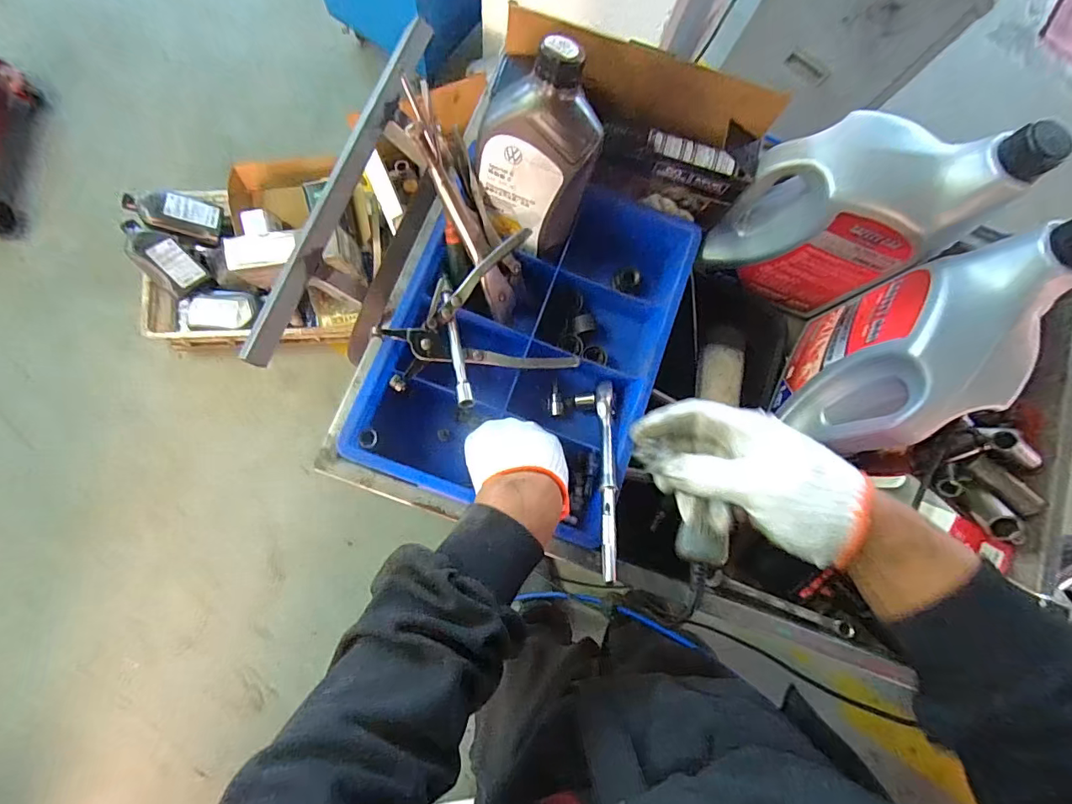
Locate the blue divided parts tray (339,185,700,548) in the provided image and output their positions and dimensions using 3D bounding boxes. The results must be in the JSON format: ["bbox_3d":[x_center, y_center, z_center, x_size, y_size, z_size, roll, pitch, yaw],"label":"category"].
[{"bbox_3d":[-0.004,-0.071,0.532,0.269,0.096,0.375,21,80,-2],"label":"blue divided parts tray"}]

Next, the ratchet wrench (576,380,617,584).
[{"bbox_3d":[0.062,0.066,0.477,0.038,0.029,0.228,7,46,-4],"label":"ratchet wrench"}]

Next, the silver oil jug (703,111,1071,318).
[{"bbox_3d":[0.327,-0.204,0.516,0.197,0.254,0.108,33,78,0],"label":"silver oil jug"}]

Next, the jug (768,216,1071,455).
[{"bbox_3d":[0.395,-0.043,0.506,0.113,0.253,0.190,32,78,0],"label":"jug"}]

